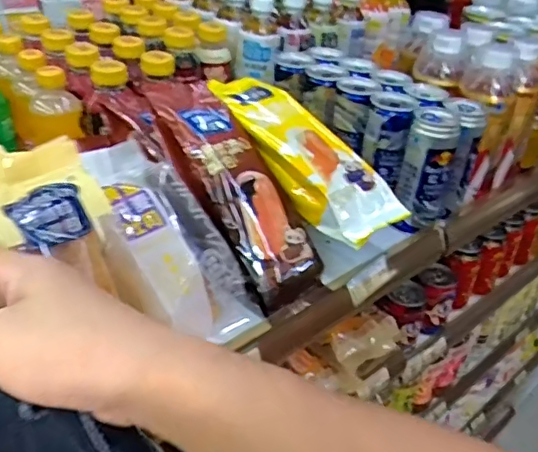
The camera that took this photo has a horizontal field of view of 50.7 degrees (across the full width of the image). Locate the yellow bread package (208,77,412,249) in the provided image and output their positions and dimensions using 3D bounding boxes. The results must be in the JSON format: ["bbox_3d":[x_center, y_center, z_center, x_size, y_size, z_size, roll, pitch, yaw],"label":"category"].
[{"bbox_3d":[0.031,-0.074,0.583,0.088,0.045,0.237,-23,62,-36],"label":"yellow bread package"}]

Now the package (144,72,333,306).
[{"bbox_3d":[-0.027,-0.040,0.544,0.085,0.039,0.233,-25,80,-38],"label":"package"}]

